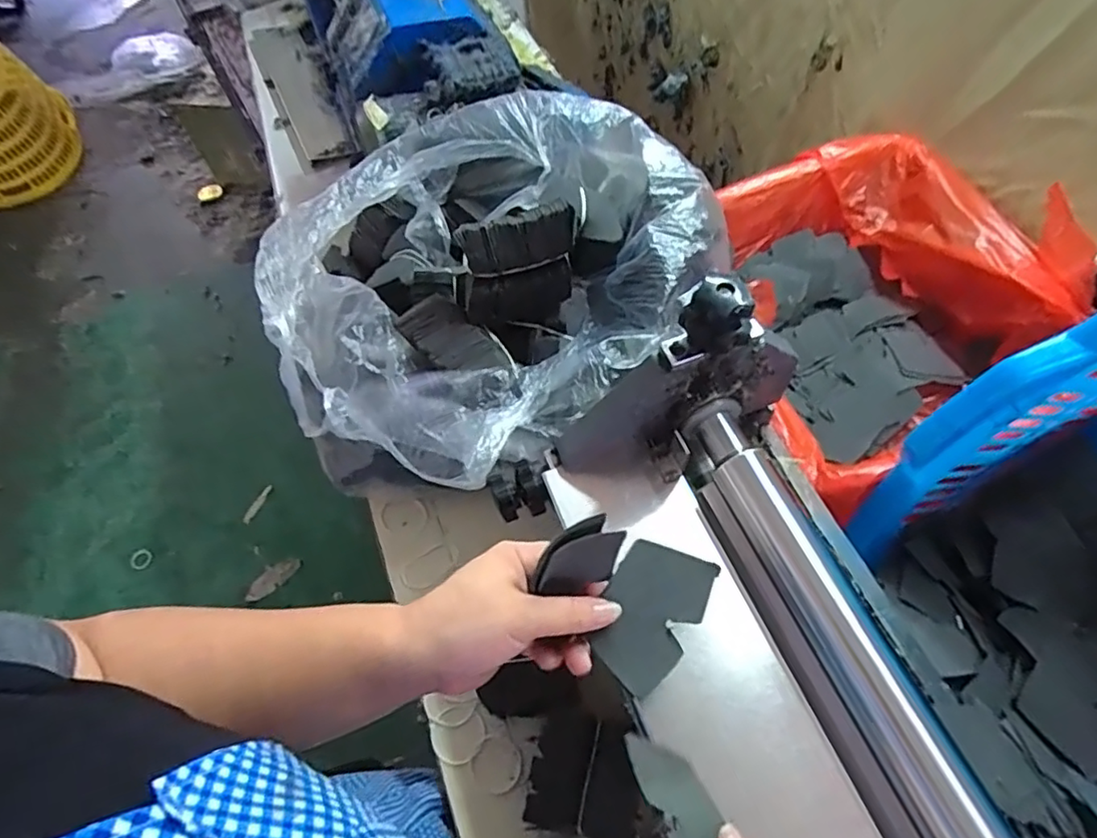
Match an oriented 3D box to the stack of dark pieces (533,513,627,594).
[{"bbox_3d":[0.018,0.080,0.346,0.053,0.048,0.008,-7,30,-25],"label":"stack of dark pieces"}]

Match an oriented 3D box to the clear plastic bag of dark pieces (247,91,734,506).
[{"bbox_3d":[-0.075,-0.132,0.611,0.395,0.212,0.396,38,68,23],"label":"clear plastic bag of dark pieces"}]

